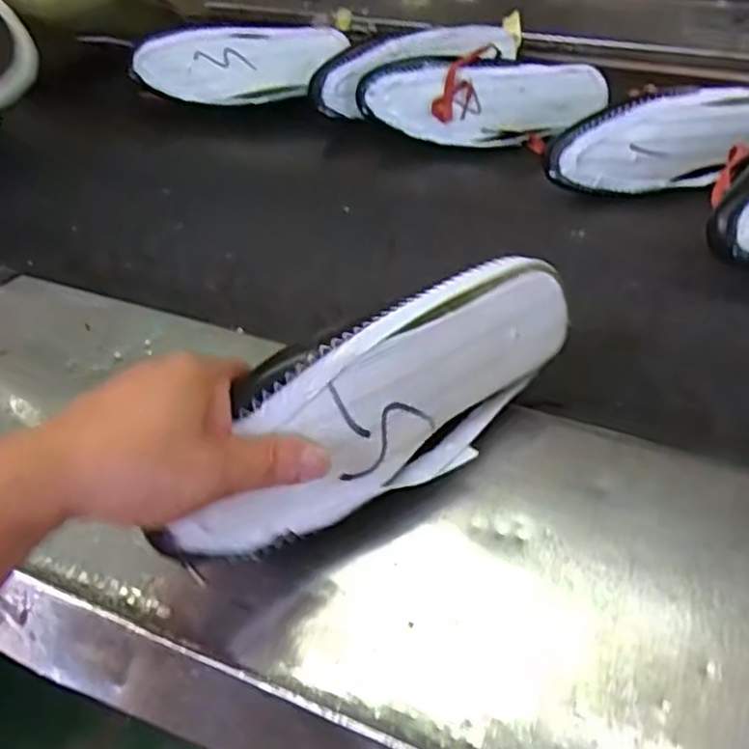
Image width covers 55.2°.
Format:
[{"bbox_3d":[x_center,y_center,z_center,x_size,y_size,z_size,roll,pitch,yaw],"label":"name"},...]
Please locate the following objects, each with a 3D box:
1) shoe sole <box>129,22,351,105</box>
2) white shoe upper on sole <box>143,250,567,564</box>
[{"bbox_3d":[-0.169,-0.392,0.911,0.279,0.092,0.041,-6,16,-2],"label":"shoe sole"},{"bbox_3d":[0.003,0.005,0.407,0.254,0.106,0.064,-25,18,-28],"label":"white shoe upper on sole"}]

